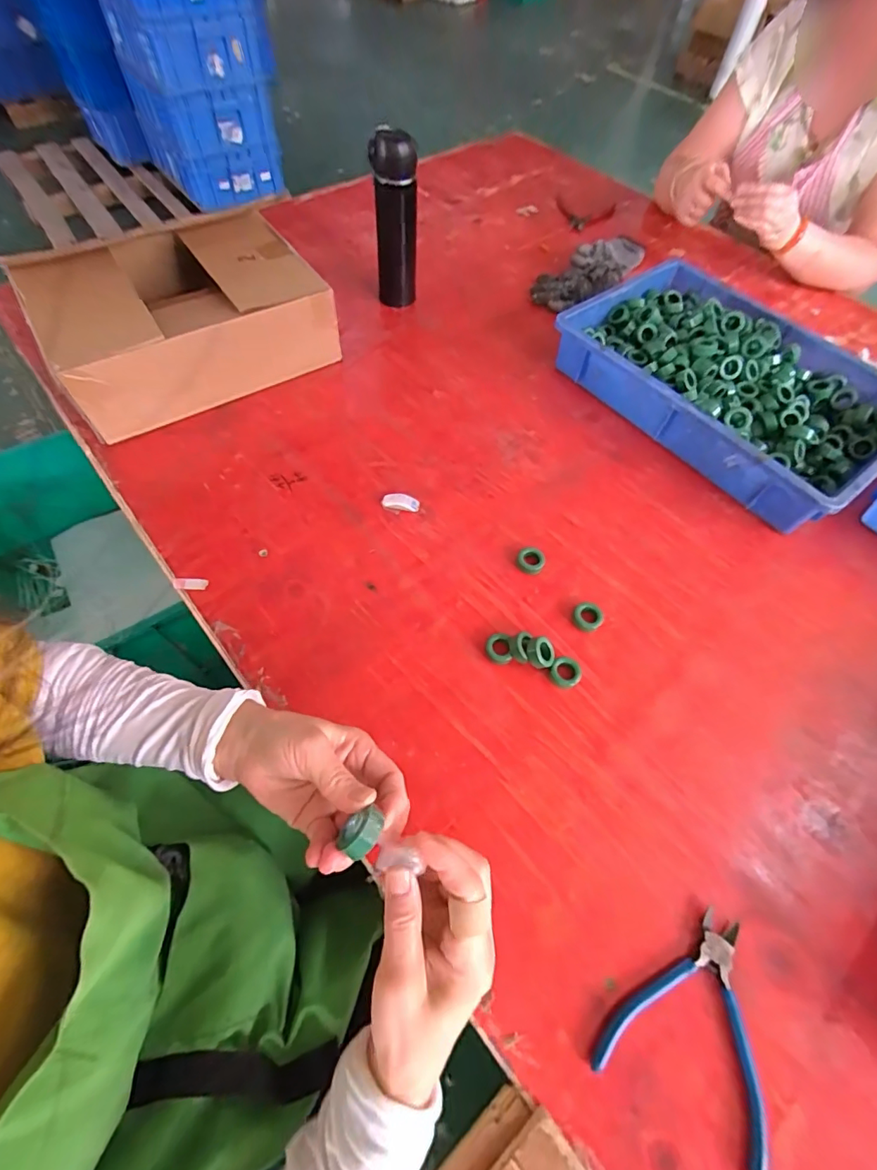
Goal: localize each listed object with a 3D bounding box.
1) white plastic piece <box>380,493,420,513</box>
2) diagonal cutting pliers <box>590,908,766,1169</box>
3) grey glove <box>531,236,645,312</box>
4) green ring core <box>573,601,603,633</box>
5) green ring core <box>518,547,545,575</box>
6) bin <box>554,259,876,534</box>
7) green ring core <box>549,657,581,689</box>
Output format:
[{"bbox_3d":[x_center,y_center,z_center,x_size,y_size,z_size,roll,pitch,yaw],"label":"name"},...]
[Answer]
[{"bbox_3d":[-0.047,-0.102,0.600,0.046,0.013,0.014,9,59,1],"label":"white plastic piece"},{"bbox_3d":[0.198,0.325,0.369,0.121,0.012,0.136,29,62,13],"label":"diagonal cutting pliers"},{"bbox_3d":[0.273,-0.559,0.869,0.093,0.036,0.273,42,65,19],"label":"grey glove"},{"bbox_3d":[0.164,0.034,0.532,0.031,0.012,0.033,2,59,-3],"label":"green ring core"},{"bbox_3d":[0.107,-0.028,0.565,0.031,0.016,0.030,2,59,-3],"label":"green ring core"},{"bbox_3d":[0.410,-0.289,0.695,0.294,0.080,0.430,-36,68,-22],"label":"bin"},{"bbox_3d":[0.129,0.090,0.497,0.030,0.014,0.029,2,59,-3],"label":"green ring core"}]

